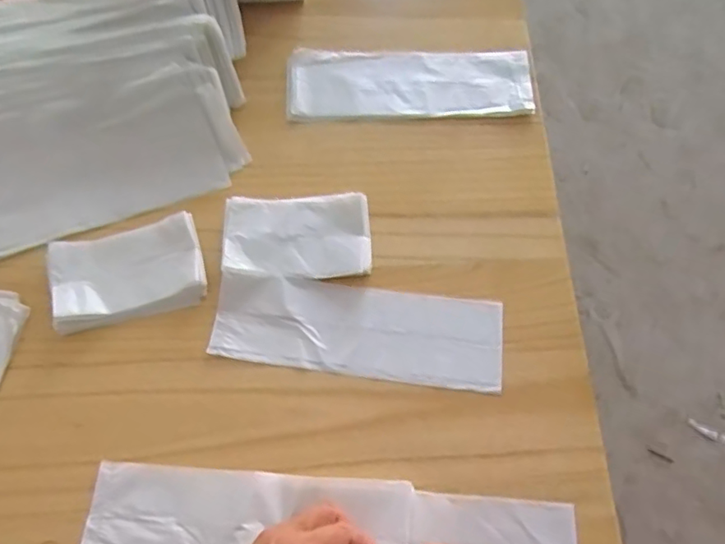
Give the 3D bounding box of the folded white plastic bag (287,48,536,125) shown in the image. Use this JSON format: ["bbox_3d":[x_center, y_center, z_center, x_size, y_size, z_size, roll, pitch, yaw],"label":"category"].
[{"bbox_3d":[0.050,-0.201,0.611,0.251,0.011,0.087,-2,66,1],"label":"folded white plastic bag"}]

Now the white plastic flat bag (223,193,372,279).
[{"bbox_3d":[-0.059,-0.034,0.533,0.130,0.017,0.083,-3,66,1],"label":"white plastic flat bag"}]

